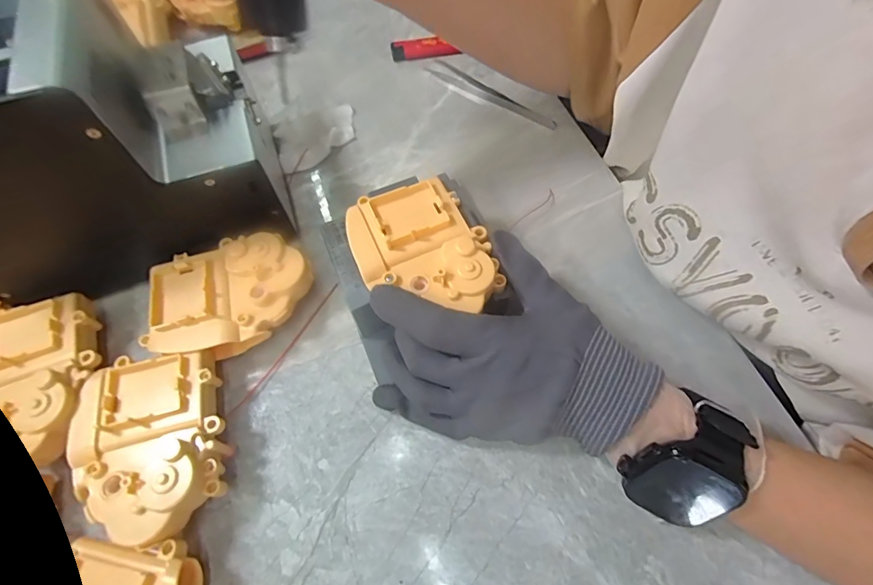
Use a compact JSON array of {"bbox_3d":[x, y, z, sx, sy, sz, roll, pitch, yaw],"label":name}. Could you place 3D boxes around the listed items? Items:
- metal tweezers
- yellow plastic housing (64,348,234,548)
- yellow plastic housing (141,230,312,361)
[{"bbox_3d":[0.047,-0.174,0.382,0.128,0.004,0.021,33,69,16],"label":"metal tweezers"},{"bbox_3d":[-0.156,0.082,0.239,0.078,0.037,0.100,-12,64,-5],"label":"yellow plastic housing"},{"bbox_3d":[-0.130,0.002,0.278,0.100,0.037,0.075,-21,65,-9],"label":"yellow plastic housing"}]

